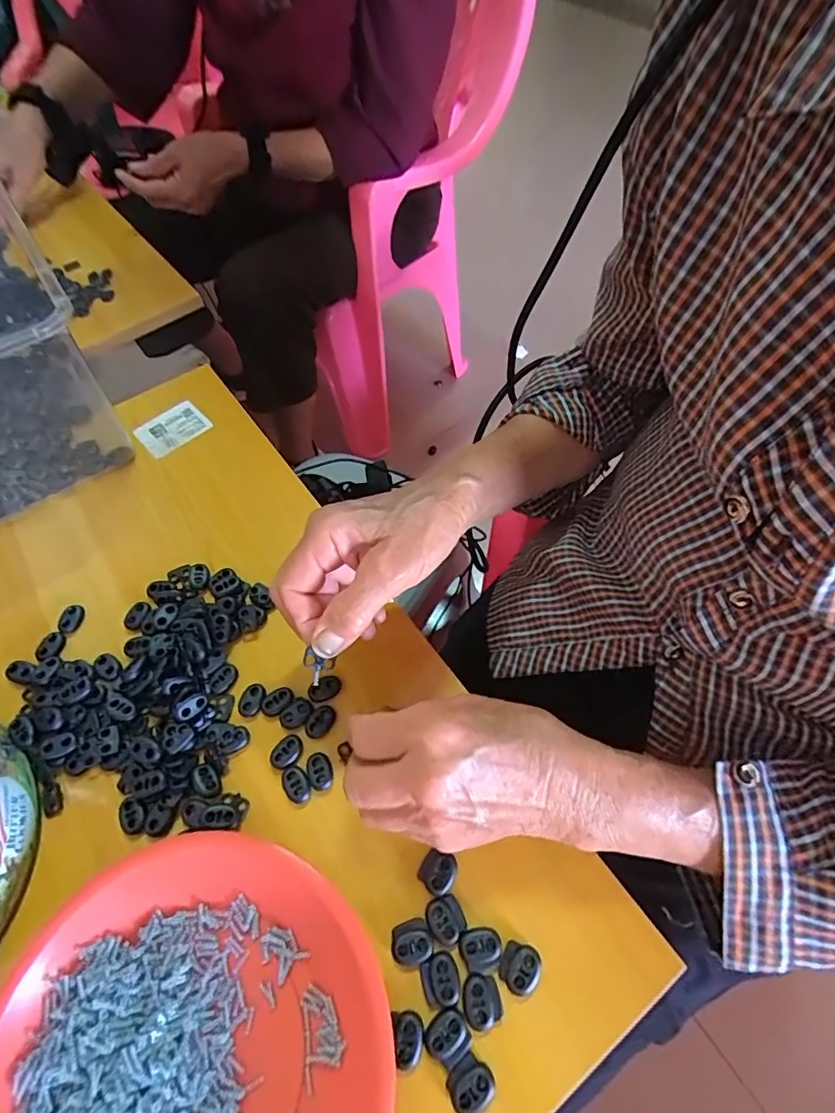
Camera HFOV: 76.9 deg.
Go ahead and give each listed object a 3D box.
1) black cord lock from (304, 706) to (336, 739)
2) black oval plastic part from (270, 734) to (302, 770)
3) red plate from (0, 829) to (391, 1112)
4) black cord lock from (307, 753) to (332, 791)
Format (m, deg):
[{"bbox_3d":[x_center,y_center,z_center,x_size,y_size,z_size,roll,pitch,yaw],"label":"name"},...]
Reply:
[{"bbox_3d":[-0.063,0.106,0.339,0.015,0.005,0.022,30,65,19],"label":"black cord lock"},{"bbox_3d":[-0.083,0.123,0.331,0.016,0.004,0.022,30,65,19],"label":"black oval plastic part"},{"bbox_3d":[-0.112,0.244,0.247,0.190,0.024,0.186,-1,59,2],"label":"red plate"},{"bbox_3d":[-0.060,0.132,0.324,0.014,0.004,0.022,-18,60,-8],"label":"black cord lock"}]

